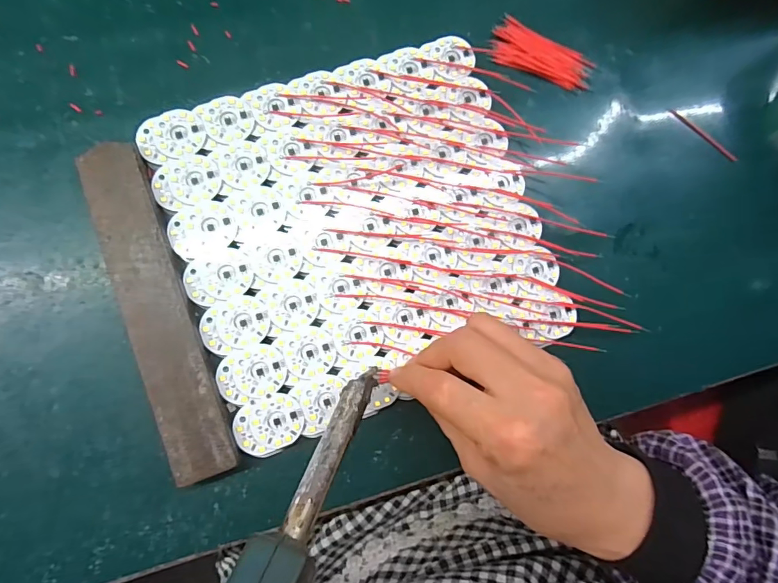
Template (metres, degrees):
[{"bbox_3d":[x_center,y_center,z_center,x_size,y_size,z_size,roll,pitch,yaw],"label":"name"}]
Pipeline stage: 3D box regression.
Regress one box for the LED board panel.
[{"bbox_3d":[-0.017,-0.039,0.285,0.221,0.010,0.210,-20,87,-8],"label":"LED board panel"}]

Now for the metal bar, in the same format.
[{"bbox_3d":[-0.135,0.010,0.261,0.035,0.017,0.198,-19,87,-8],"label":"metal bar"}]

